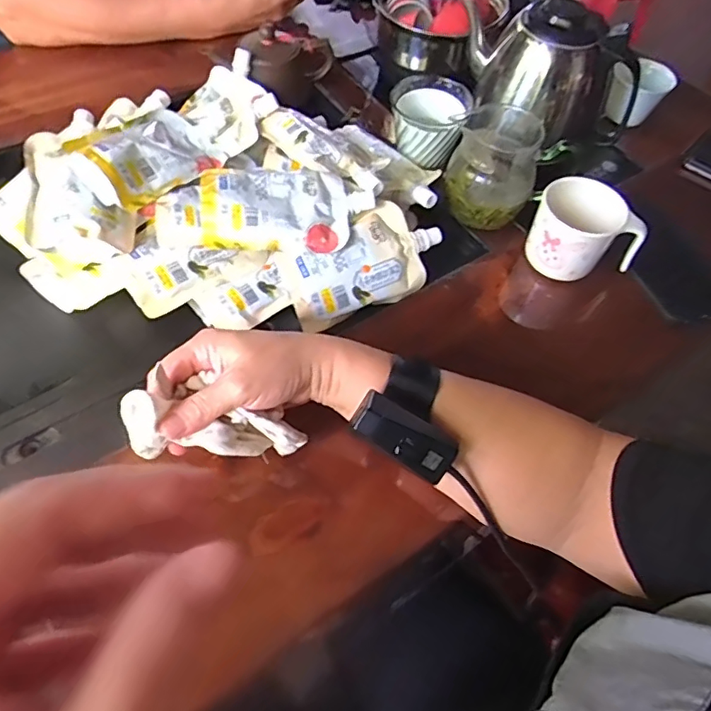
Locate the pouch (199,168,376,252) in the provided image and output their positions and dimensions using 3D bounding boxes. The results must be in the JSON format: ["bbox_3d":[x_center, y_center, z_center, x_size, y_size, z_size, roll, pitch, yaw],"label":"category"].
[{"bbox_3d":[-0.060,-0.136,0.476,0.146,0.036,0.078,-3,58,-7],"label":"pouch"}]

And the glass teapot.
[{"bbox_3d":[0.140,-0.198,0.541,0.088,0.084,0.106,10,58,2],"label":"glass teapot"}]

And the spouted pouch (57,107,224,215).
[{"bbox_3d":[-0.192,-0.189,0.491,0.087,0.045,0.123,39,63,18],"label":"spouted pouch"}]

